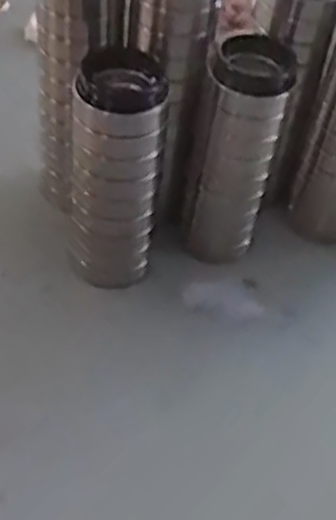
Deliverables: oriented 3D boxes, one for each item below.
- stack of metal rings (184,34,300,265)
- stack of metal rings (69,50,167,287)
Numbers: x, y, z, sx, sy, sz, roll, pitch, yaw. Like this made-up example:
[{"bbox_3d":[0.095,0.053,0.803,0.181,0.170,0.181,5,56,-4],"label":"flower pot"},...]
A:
[{"bbox_3d":[0.054,-0.090,0.620,0.064,0.185,0.068,9,46,1],"label":"stack of metal rings"},{"bbox_3d":[-0.042,-0.067,0.586,0.068,0.173,0.080,4,46,-4],"label":"stack of metal rings"}]

